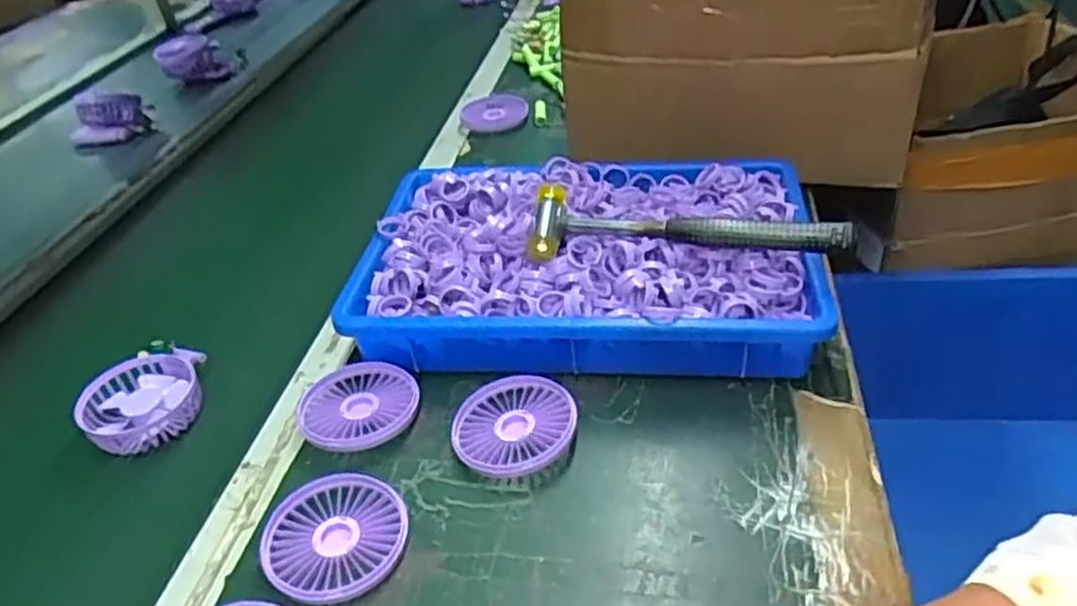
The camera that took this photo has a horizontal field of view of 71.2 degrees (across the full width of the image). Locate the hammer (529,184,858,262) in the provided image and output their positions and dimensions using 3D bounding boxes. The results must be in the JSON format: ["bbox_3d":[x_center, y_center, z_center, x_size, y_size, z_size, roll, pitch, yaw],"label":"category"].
[{"bbox_3d":[0.111,-0.054,0.569,0.238,0.037,0.042,4,38,15],"label":"hammer"}]

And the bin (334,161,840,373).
[{"bbox_3d":[0.039,-0.036,0.635,0.360,0.089,0.231,0,37,10],"label":"bin"}]

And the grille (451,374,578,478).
[{"bbox_3d":[-0.018,0.088,0.533,0.085,0.020,0.084,-5,37,4],"label":"grille"}]

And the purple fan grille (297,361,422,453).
[{"bbox_3d":[-0.133,0.076,0.562,0.085,0.012,0.086,-10,33,-10],"label":"purple fan grille"}]

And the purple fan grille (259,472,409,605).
[{"bbox_3d":[-0.126,0.148,0.474,0.086,0.017,0.086,-5,37,4],"label":"purple fan grille"}]

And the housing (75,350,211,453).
[{"bbox_3d":[-0.324,0.081,0.611,0.091,0.027,0.095,-8,37,0],"label":"housing"}]

